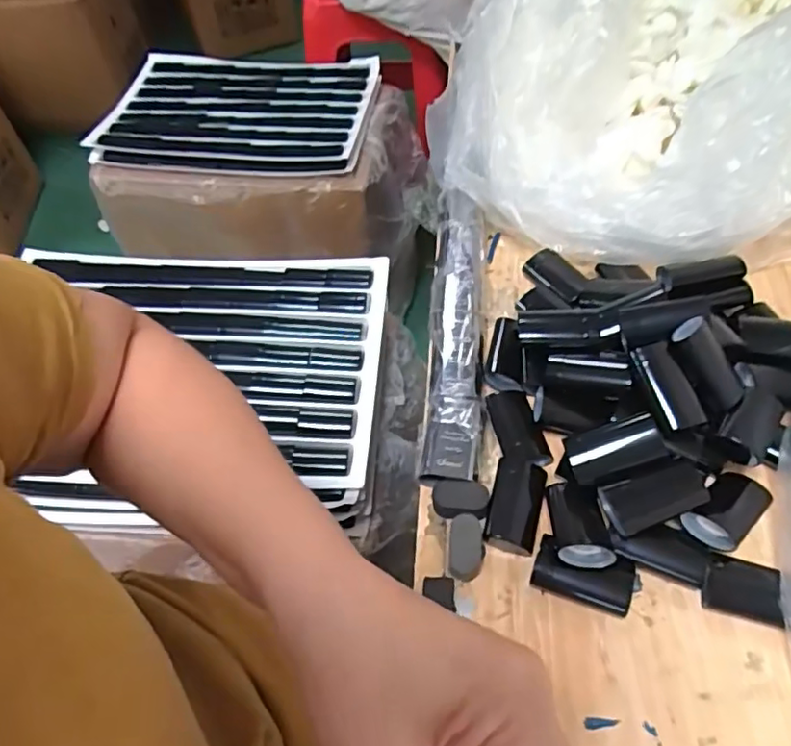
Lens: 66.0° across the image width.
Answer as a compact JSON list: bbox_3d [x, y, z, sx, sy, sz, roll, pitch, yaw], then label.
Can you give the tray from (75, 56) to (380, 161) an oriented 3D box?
[{"bbox_3d":[-0.309,-0.544,1.213,0.513,0.031,0.348,5,55,6],"label":"tray"}]

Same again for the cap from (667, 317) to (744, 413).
[{"bbox_3d":[0.209,-0.005,0.408,0.032,0.028,0.062,-32,94,-17],"label":"cap"}]

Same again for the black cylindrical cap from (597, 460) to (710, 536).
[{"bbox_3d":[0.160,0.081,0.381,0.064,0.026,0.031,-14,55,-5],"label":"black cylindrical cap"}]

